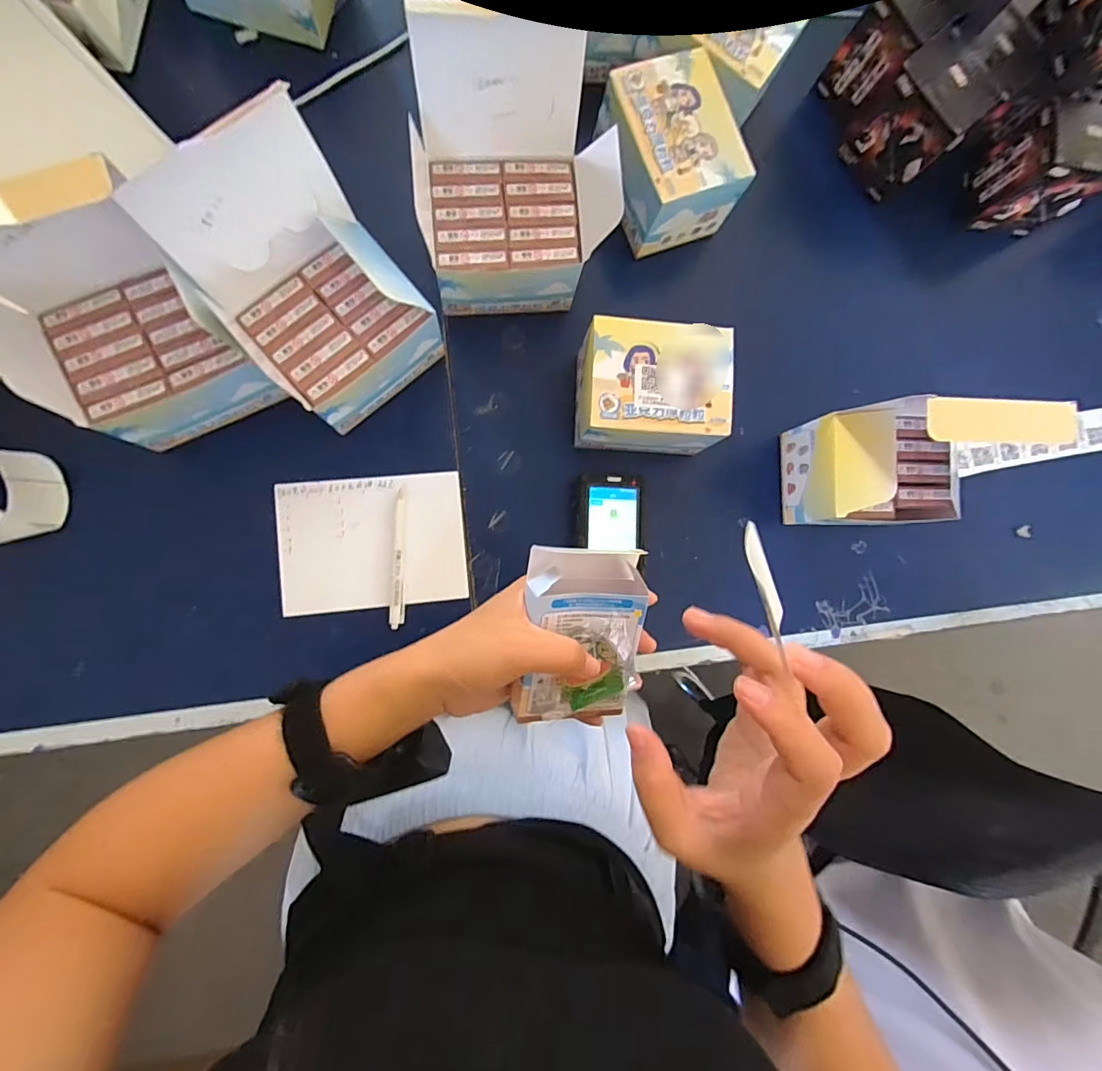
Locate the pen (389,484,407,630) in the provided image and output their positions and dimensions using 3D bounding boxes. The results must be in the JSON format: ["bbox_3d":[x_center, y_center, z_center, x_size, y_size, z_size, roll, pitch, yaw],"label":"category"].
[{"bbox_3d":[-0.151,0.022,0.494,0.015,0.008,0.139,2,88,-7],"label":"pen"}]

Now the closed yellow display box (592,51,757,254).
[{"bbox_3d":[0.121,-0.390,0.508,0.114,0.077,0.149,-22,91,-7],"label":"closed yellow display box"}]

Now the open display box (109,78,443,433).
[{"bbox_3d":[-0.201,-0.202,0.416,0.147,0.160,0.159,-42,93,-7],"label":"open display box"}]

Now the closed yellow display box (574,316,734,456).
[{"bbox_3d":[0.097,-0.143,0.496,0.145,0.089,0.111,3,88,-7],"label":"closed yellow display box"}]

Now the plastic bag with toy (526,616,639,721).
[{"bbox_3d":[0.019,0.071,0.274,0.058,0.012,0.060,1,106,-11],"label":"plastic bag with toy"}]

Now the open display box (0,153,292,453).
[{"bbox_3d":[-0.344,-0.175,0.380,0.143,0.165,0.159,-25,91,-7],"label":"open display box"}]

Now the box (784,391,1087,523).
[{"bbox_3d":[0.333,-0.064,0.470,0.124,0.193,0.101,1,88,-7],"label":"box"}]

